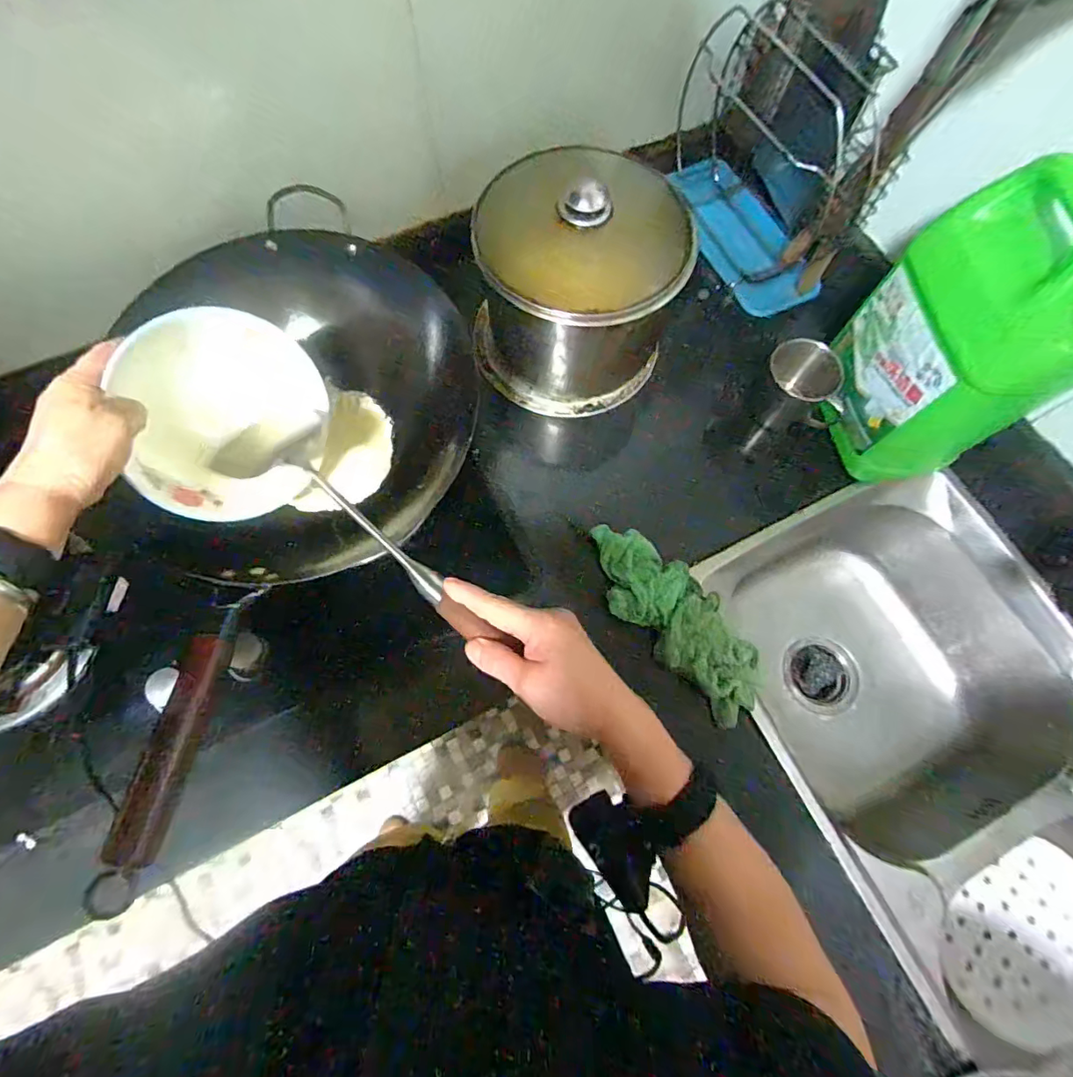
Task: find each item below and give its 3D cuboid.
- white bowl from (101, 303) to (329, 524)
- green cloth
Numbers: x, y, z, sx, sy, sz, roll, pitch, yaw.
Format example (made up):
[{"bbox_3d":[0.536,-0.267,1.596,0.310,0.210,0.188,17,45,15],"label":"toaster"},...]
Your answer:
[{"bbox_3d":[-0.268,-0.104,0.446,0.060,0.154,0.173,38,109,45],"label":"white bowl"},{"bbox_3d":[0.151,0.081,0.563,0.091,0.032,0.240,-41,77,-12],"label":"green cloth"}]

